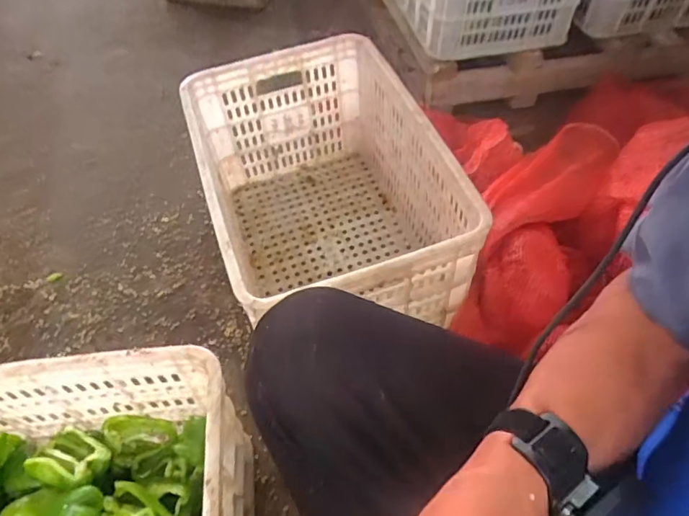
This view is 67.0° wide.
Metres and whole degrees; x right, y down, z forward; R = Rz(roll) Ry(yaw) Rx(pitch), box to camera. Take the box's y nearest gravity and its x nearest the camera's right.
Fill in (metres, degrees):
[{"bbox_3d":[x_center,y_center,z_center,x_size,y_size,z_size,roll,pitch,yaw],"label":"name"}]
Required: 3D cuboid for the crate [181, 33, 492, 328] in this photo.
[{"bbox_3d":[-0.042,-0.094,0.904,0.356,0.295,0.518,-16,55,-11],"label":"crate"}]

